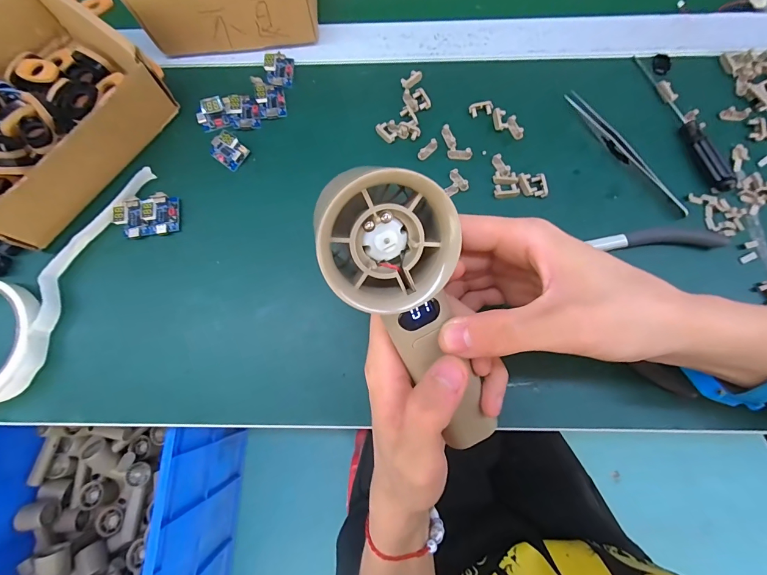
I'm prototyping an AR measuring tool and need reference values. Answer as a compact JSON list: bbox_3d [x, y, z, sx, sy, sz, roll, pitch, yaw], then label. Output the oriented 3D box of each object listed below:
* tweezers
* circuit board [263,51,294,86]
[{"bbox_3d":[0.187,-0.106,0.283,0.011,0.009,0.128,-31,79,-6],"label":"tweezers"},{"bbox_3d":[-0.089,-0.189,0.309,0.021,0.011,0.029,0,78,1],"label":"circuit board"}]

